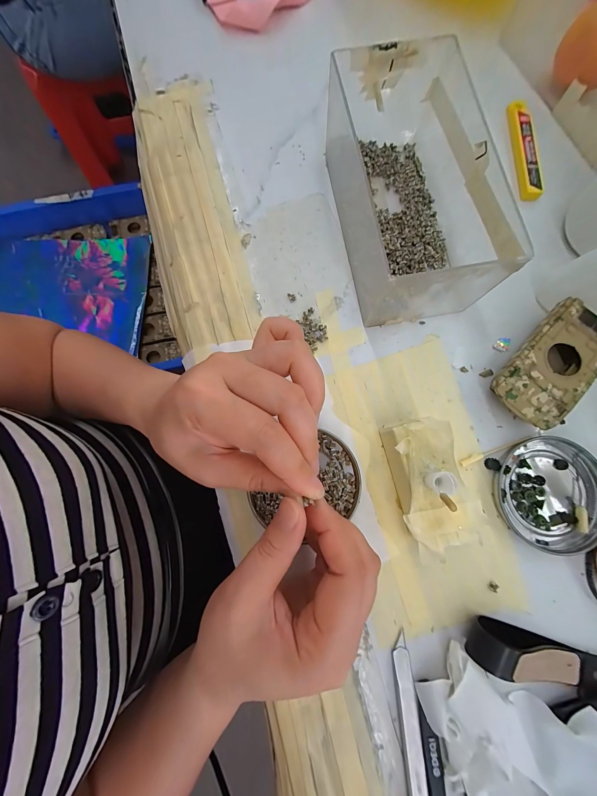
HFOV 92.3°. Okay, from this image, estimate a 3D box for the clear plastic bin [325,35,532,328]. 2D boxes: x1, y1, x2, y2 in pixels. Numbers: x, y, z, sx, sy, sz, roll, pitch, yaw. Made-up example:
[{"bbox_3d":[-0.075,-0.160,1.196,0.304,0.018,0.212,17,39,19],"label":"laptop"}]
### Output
[{"bbox_3d":[0.090,-0.157,0.220,0.105,0.071,0.179,-9,79,-2],"label":"clear plastic bin"}]

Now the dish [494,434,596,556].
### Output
[{"bbox_3d":[0.184,0.069,0.208,0.073,0.010,0.077,0,79,0],"label":"dish"}]

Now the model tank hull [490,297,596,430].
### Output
[{"bbox_3d":[0.187,-0.023,0.217,0.051,0.026,0.094,43,82,7],"label":"model tank hull"}]

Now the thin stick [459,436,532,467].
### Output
[{"bbox_3d":[0.147,0.039,0.214,0.054,0.006,0.006,-21,80,-4],"label":"thin stick"}]

